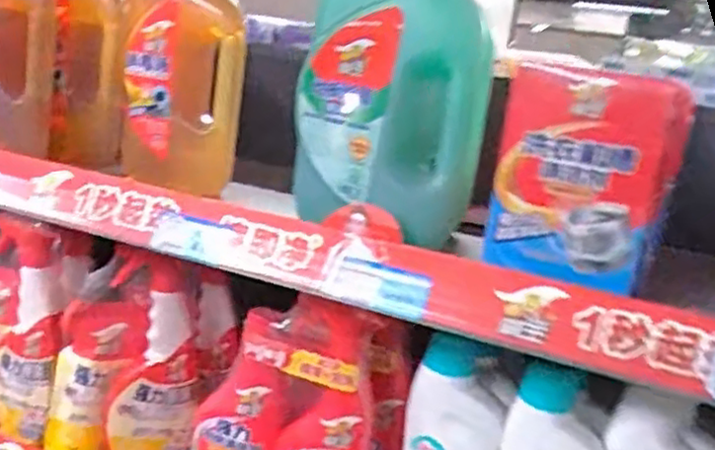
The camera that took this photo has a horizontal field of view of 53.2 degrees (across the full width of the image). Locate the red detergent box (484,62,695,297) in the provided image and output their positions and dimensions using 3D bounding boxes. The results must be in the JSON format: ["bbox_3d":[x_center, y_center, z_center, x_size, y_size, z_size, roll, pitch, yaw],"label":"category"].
[{"bbox_3d":[0.180,-0.039,0.573,0.125,0.154,0.070,13,14,23],"label":"red detergent box"}]

